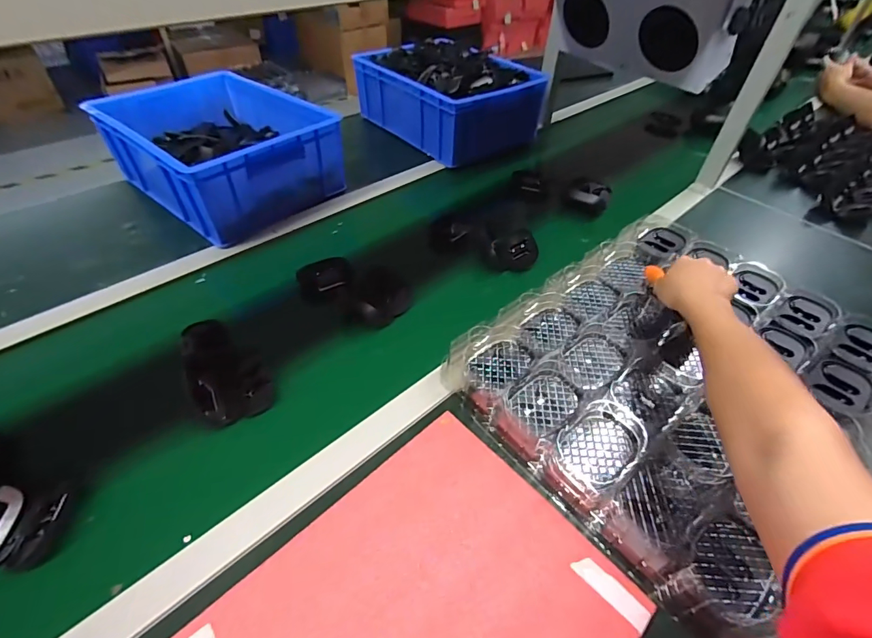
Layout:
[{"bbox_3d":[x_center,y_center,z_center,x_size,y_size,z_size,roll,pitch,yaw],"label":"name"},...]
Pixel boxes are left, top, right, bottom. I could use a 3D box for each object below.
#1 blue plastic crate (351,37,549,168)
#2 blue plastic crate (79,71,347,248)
[{"bbox_3d":[0.037,-0.546,1.042,0.303,0.165,0.381,-32,55,-28],"label":"blue plastic crate"},{"bbox_3d":[-0.415,-0.325,0.834,0.385,0.162,0.303,33,54,26],"label":"blue plastic crate"}]

